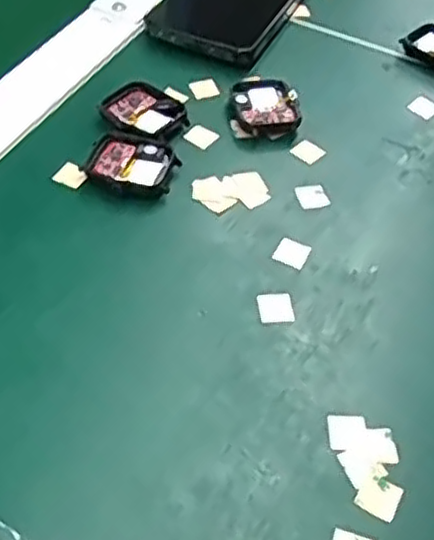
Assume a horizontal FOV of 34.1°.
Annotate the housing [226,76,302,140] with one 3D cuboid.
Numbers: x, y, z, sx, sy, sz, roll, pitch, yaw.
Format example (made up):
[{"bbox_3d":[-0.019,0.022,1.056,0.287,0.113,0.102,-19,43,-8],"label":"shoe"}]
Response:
[{"bbox_3d":[0.027,-0.097,0.420,0.041,0.012,0.052,2,50,-3],"label":"housing"}]

